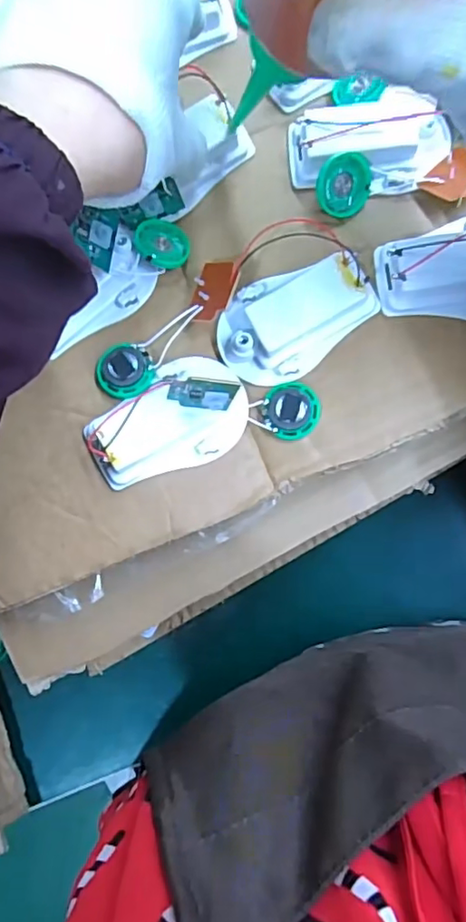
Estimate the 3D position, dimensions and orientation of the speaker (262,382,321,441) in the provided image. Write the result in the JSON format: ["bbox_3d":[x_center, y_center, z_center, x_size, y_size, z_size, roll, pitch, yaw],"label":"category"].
[{"bbox_3d":[0.029,-0.025,0.283,0.027,0.010,0.028,4,79,0],"label":"speaker"}]

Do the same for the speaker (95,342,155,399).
[{"bbox_3d":[-0.055,-0.046,0.286,0.030,0.007,0.027,22,79,4],"label":"speaker"}]

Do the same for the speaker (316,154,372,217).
[{"bbox_3d":[0.055,-0.137,0.286,0.027,0.004,0.028,-8,118,-15],"label":"speaker"}]

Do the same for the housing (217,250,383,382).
[{"bbox_3d":[0.030,-0.072,0.280,0.074,0.022,0.050,-29,80,-6],"label":"housing"}]

